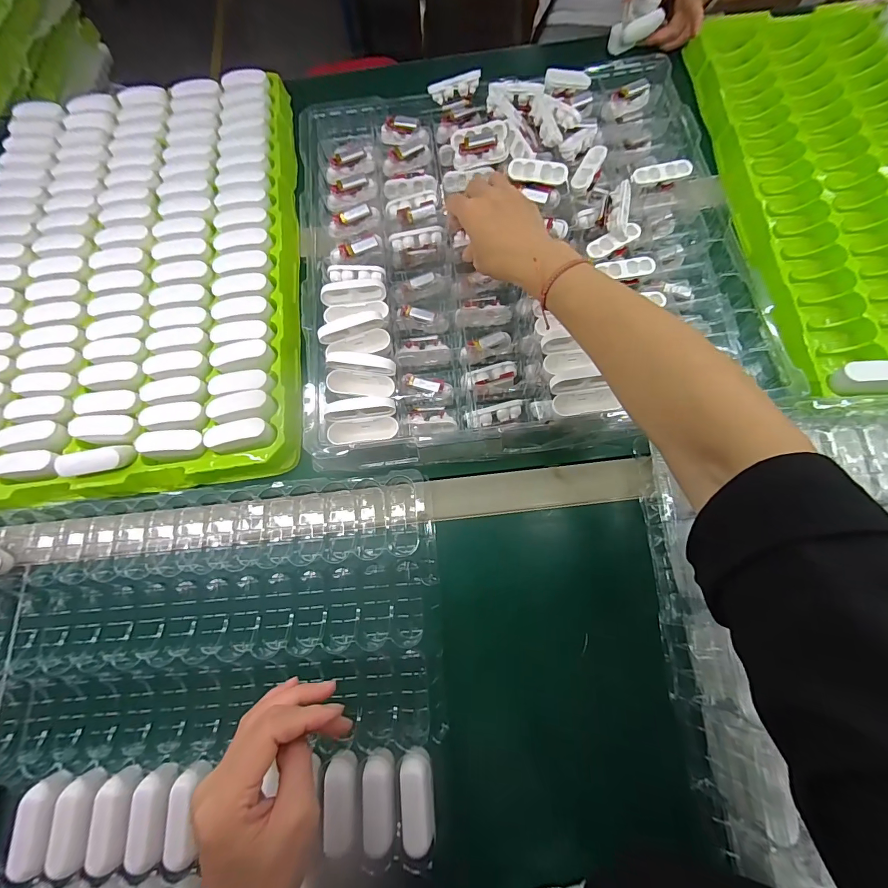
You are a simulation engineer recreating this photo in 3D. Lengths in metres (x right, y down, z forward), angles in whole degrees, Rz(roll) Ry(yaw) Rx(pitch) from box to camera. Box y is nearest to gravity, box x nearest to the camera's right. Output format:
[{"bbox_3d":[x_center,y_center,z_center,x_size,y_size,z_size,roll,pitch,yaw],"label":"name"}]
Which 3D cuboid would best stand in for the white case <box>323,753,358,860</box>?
[{"bbox_3d":[-0.082,0.288,0.318,0.023,0.020,0.064,-5,73,1],"label":"white case"}]

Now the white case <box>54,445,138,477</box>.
[{"bbox_3d":[-0.351,0.018,0.402,0.072,0.025,0.023,-6,73,0],"label":"white case"}]

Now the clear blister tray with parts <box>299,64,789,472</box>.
[{"bbox_3d":[0.076,-0.214,0.441,0.447,0.074,0.461,-6,73,0],"label":"clear blister tray with parts"}]

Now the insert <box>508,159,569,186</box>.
[{"bbox_3d":[0.105,-0.303,0.442,0.064,0.021,0.014,15,31,8],"label":"insert"}]

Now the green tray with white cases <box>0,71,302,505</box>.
[{"bbox_3d":[-0.373,-0.224,0.482,0.383,0.035,0.564,-7,73,0],"label":"green tray with white cases"}]

